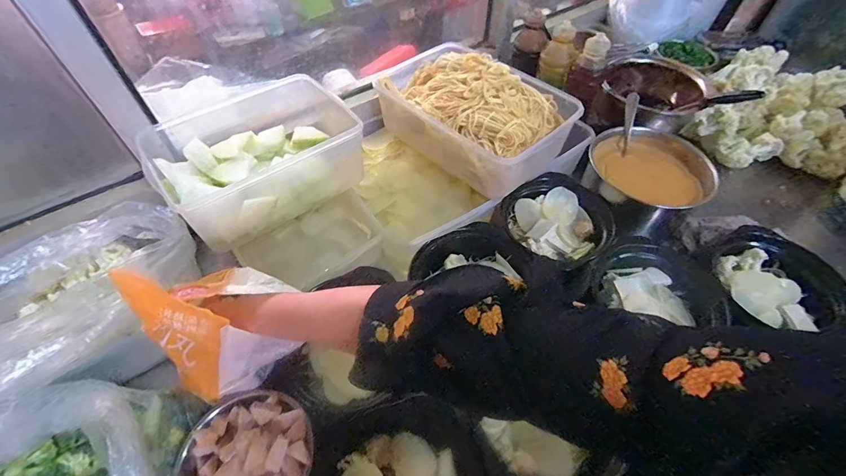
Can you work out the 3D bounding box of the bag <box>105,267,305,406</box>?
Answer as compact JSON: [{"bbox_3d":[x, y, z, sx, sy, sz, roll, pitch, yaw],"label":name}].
[{"bbox_3d":[-0.211,0.086,0.402,0.129,0.127,0.123,-36,61,-24],"label":"bag"}]

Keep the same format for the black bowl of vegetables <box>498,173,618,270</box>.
[{"bbox_3d":[0.216,-0.026,0.636,0.168,0.056,0.171,0,53,0],"label":"black bowl of vegetables"}]

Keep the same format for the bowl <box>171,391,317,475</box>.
[{"bbox_3d":[-0.183,0.234,0.393,0.135,0.053,0.123,0,53,0],"label":"bowl"}]

